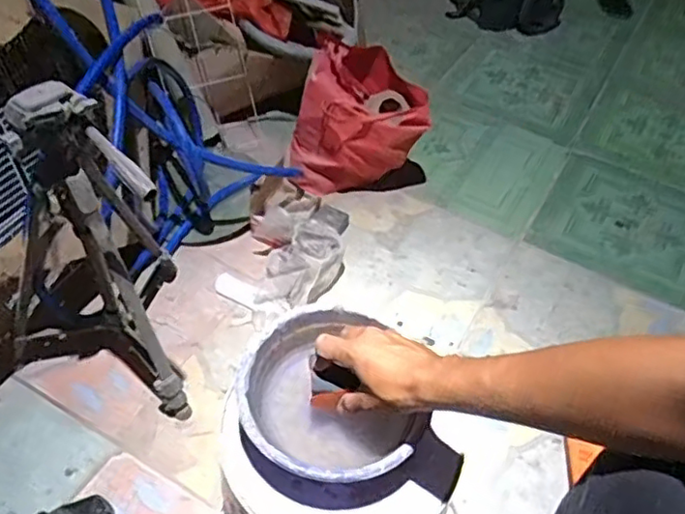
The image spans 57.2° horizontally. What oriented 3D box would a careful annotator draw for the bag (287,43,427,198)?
[{"bbox_3d":[0.035,-0.271,1.354,0.279,0.296,0.130,7,48,1],"label":"bag"}]

